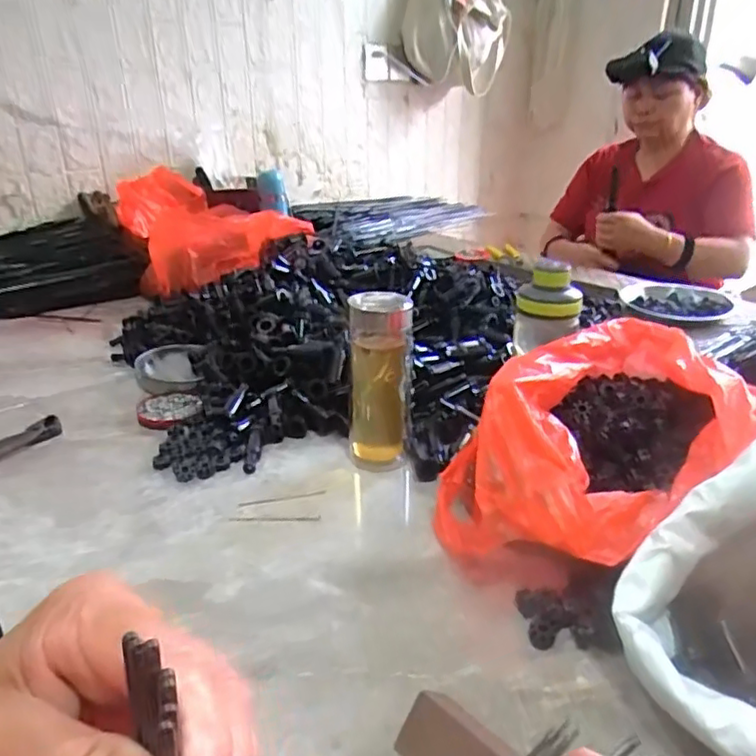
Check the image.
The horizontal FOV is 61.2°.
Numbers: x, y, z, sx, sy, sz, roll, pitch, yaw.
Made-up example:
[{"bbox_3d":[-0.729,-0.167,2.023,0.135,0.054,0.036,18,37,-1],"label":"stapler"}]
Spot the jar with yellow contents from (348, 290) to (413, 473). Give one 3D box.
[{"bbox_3d":[0.002,-0.001,0.664,0.065,0.178,0.071,-2,25,-1],"label":"jar with yellow contents"}]

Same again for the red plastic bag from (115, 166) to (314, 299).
[{"bbox_3d":[-0.345,-0.297,1.263,0.292,0.142,0.506,-16,28,-28],"label":"red plastic bag"}]

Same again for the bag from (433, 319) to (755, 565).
[{"bbox_3d":[0.208,0.065,0.557,0.314,0.136,0.184,-19,30,-34],"label":"bag"}]

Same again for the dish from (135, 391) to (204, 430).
[{"bbox_3d":[-0.253,0.036,0.778,0.074,0.011,0.087,-11,26,-19],"label":"dish"}]

